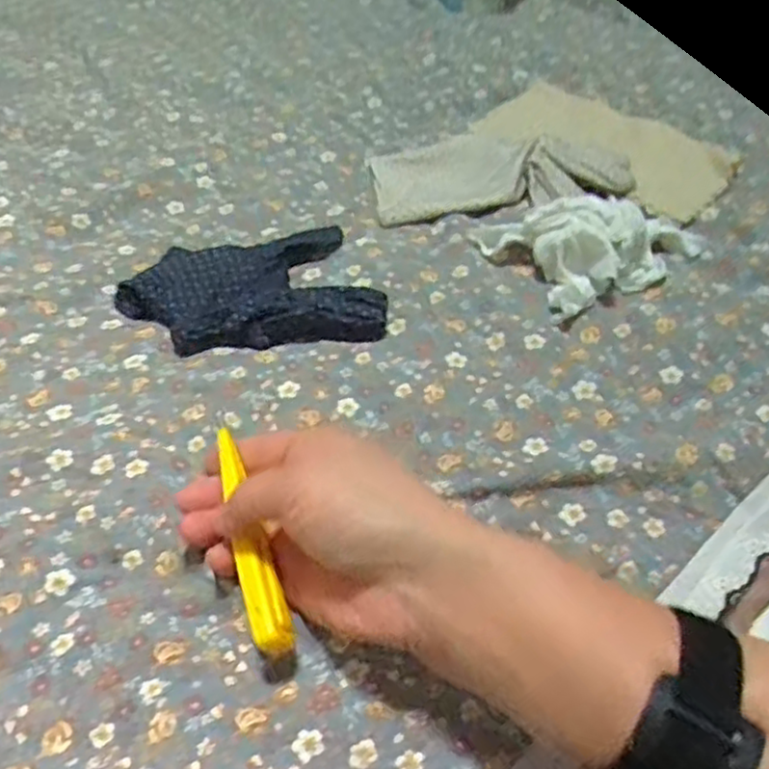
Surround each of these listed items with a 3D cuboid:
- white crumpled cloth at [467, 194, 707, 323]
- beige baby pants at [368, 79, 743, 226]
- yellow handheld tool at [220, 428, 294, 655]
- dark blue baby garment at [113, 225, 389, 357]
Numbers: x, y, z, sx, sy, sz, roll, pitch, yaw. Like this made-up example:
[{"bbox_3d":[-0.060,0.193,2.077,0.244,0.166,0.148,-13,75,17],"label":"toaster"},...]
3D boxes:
[{"bbox_3d":[0.128,-0.091,0.459,0.114,0.034,0.085,-16,50,-15],"label":"white crumpled cloth"},{"bbox_3d":[0.119,-0.171,0.545,0.243,0.041,0.173,8,48,5],"label":"beige baby pants"},{"bbox_3d":[-0.059,0.063,0.325,0.016,0.009,0.110,-13,52,-13],"label":"yellow handheld tool"},{"bbox_3d":[-0.081,-0.061,0.460,0.156,0.020,0.104,-4,48,-5],"label":"dark blue baby garment"}]

